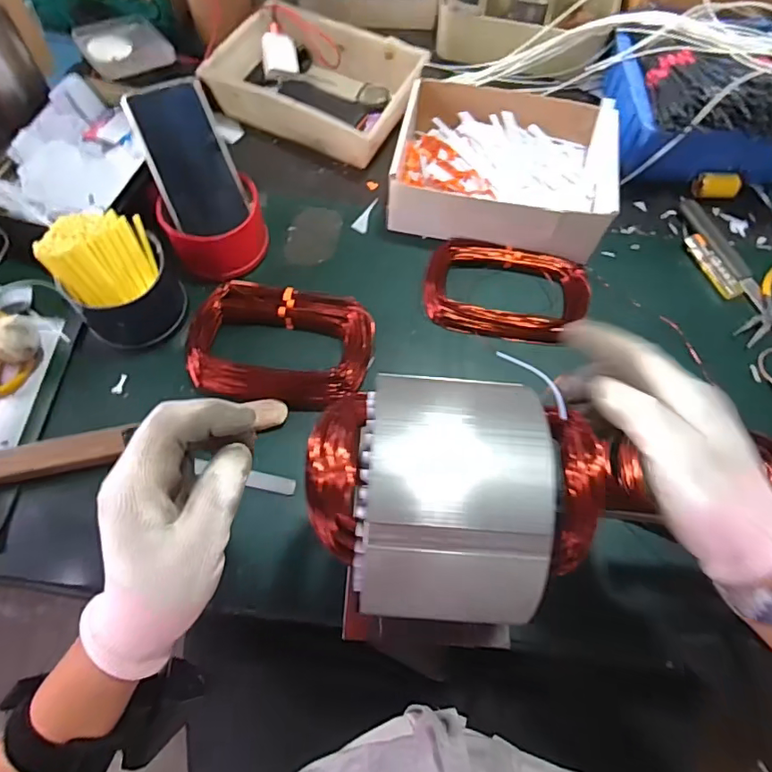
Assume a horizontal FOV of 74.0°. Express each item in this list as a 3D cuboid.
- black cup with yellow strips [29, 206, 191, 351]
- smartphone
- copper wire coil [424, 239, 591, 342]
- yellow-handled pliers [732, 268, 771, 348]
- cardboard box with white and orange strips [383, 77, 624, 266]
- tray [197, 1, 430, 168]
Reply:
[{"bbox_3d":[-0.261,-0.106,0.499,0.098,0.083,0.105,-41,74,-17],"label":"black cup with yellow strips"},{"bbox_3d":[-0.202,-0.233,0.529,0.078,0.007,0.150,-24,101,-13],"label":"smartphone"},{"bbox_3d":[0.132,-0.103,0.565,0.176,0.024,0.121,14,67,4],"label":"copper wire coil"},{"bbox_3d":[0.434,-0.082,0.562,0.112,0.006,0.073,-39,73,-16],"label":"yellow-handled pliers"},{"bbox_3d":[0.137,-0.256,0.596,0.243,0.063,0.190,11,67,3],"label":"cardboard box with white and orange strips"},{"bbox_3d":[-0.085,-0.391,0.661,0.250,0.058,0.157,24,68,8],"label":"tray"}]

